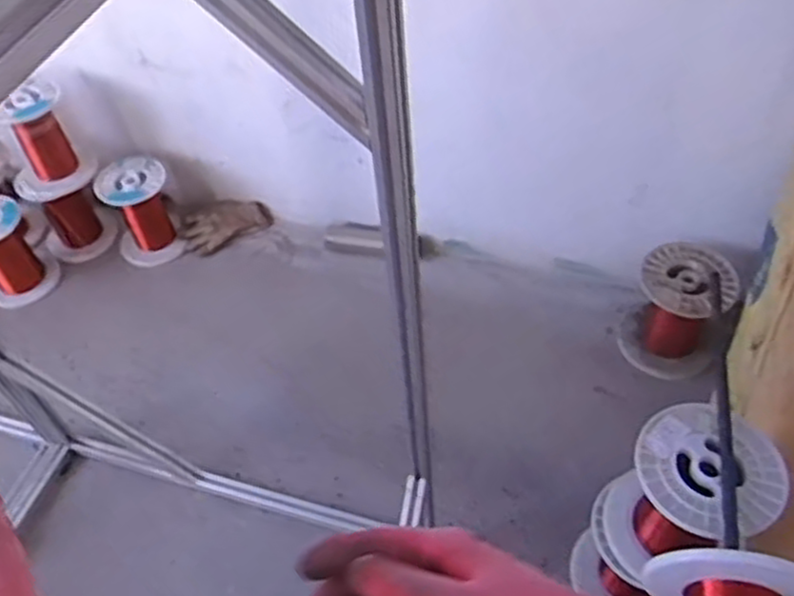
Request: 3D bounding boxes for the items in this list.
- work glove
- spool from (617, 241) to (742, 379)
[{"bbox_3d":[-0.447,-0.196,1.928,0.224,0.109,0.032,-26,13,-6],"label":"work glove"},{"bbox_3d":[0.590,0.036,1.563,0.192,0.242,0.196,-2,52,3],"label":"spool"}]

